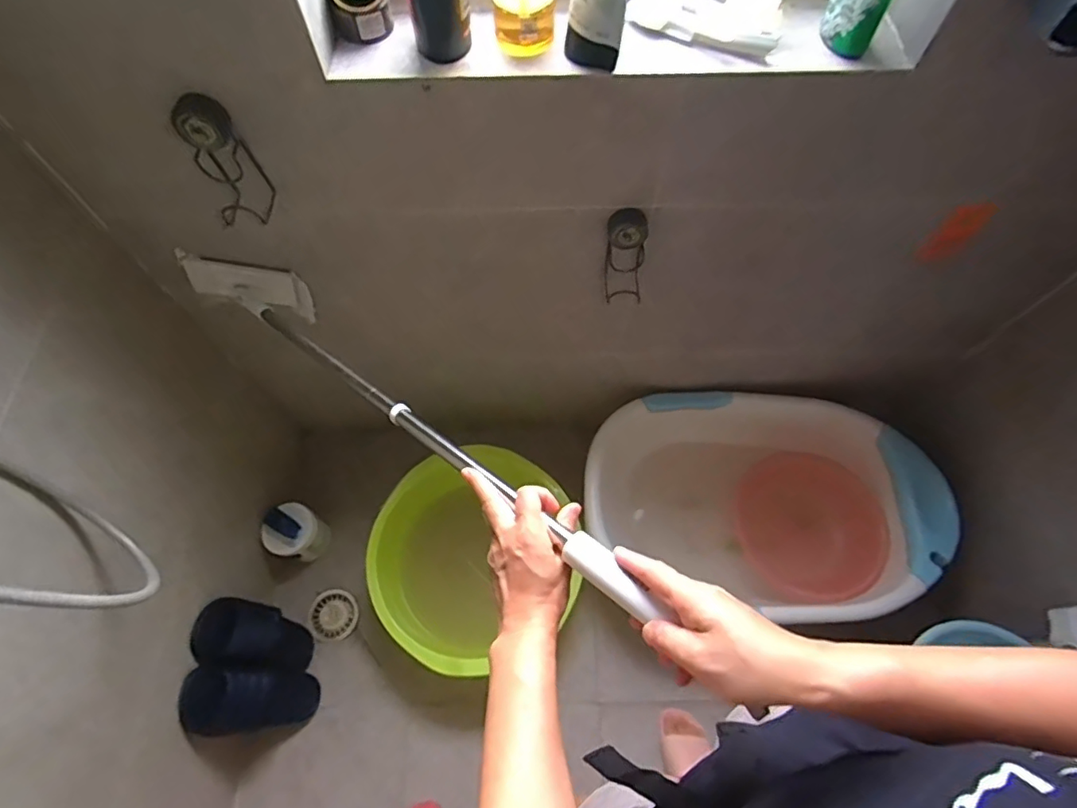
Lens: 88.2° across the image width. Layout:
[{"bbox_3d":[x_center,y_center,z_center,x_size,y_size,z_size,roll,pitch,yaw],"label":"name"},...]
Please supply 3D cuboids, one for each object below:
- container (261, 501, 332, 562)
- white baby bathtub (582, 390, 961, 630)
[{"bbox_3d":[-0.552,0.291,1.263,0.117,0.117,0.115,0,63,0],"label":"container"},{"bbox_3d":[0.491,0.241,1.278,0.772,0.203,0.509,11,64,6],"label":"white baby bathtub"}]

